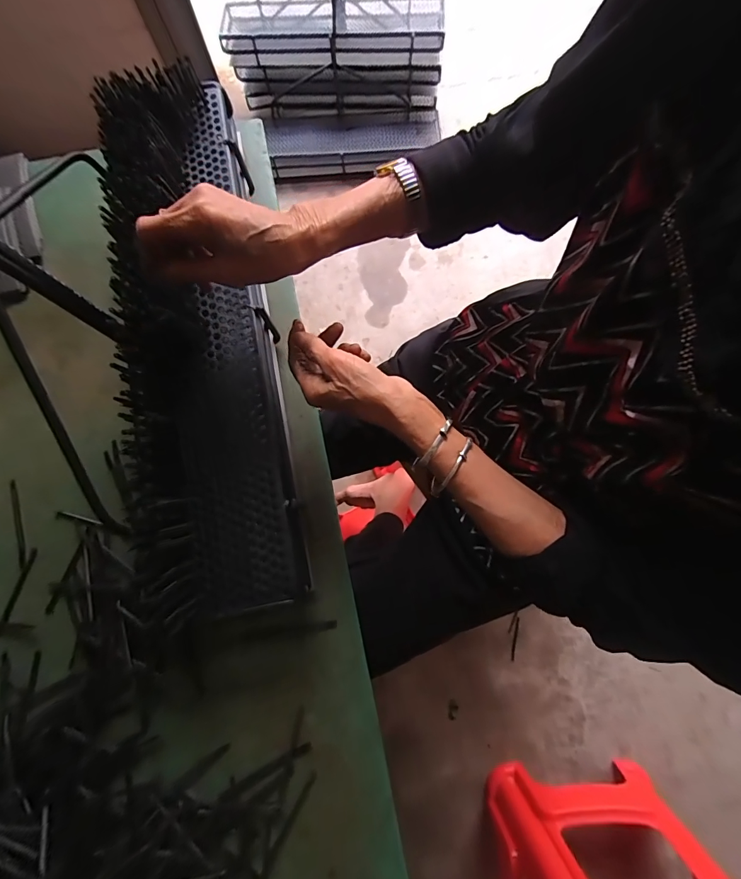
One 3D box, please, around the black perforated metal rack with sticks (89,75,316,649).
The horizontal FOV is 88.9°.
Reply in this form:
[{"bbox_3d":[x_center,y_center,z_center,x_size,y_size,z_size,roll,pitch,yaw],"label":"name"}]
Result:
[{"bbox_3d":[-0.182,-0.115,0.387,0.140,0.064,0.585,-11,85,-2],"label":"black perforated metal rack with sticks"}]

